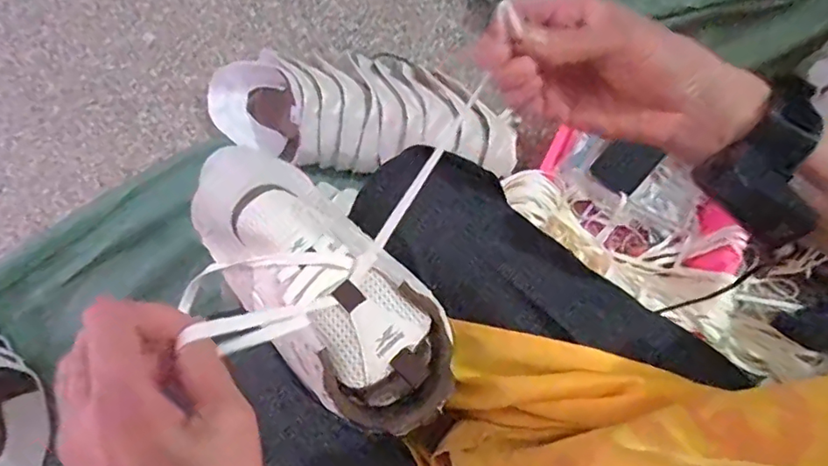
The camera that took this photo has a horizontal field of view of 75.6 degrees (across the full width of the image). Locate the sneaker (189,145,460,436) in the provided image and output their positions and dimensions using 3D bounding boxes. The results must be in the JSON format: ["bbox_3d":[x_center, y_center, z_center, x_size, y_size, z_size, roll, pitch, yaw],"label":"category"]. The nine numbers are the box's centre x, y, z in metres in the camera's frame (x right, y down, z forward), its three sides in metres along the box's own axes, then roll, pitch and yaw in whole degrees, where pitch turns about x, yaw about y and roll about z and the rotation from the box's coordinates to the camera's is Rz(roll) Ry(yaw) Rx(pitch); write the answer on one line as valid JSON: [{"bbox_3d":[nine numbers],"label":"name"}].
[{"bbox_3d":[-0.067,0.028,0.367,0.097,0.078,0.241,-41,79,-12],"label":"sneaker"}]

